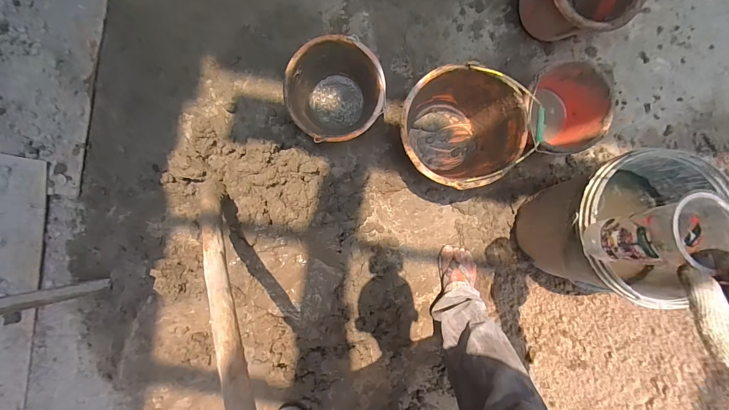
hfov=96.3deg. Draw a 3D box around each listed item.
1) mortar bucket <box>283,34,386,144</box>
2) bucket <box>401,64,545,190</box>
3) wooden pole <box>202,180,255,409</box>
[{"bbox_3d":[-0.083,-0.302,0.887,0.242,0.172,0.262,0,92,-2],"label":"mortar bucket"},{"bbox_3d":[0.246,-0.187,0.879,0.314,0.227,0.274,16,91,-3],"label":"bucket"},{"bbox_3d":[-0.245,0.166,0.576,0.043,0.721,0.038,-35,137,0],"label":"wooden pole"}]

